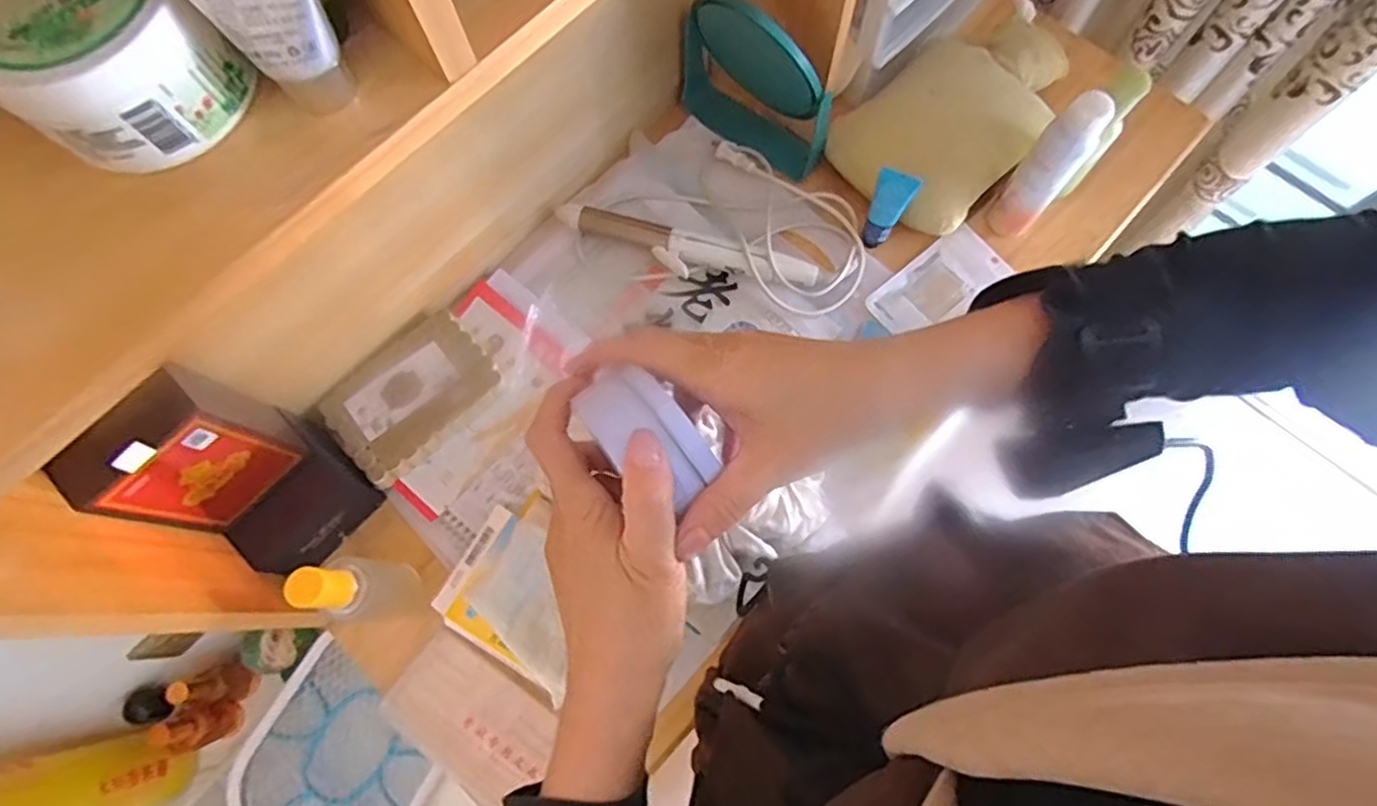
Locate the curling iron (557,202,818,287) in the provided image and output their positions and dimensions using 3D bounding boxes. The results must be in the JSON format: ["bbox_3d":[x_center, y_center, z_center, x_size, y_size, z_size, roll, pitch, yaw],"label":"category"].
[{"bbox_3d":[-0.006,-0.151,0.696,0.265,0.027,0.041,17,75,6],"label":"curling iron"}]

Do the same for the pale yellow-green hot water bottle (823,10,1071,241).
[{"bbox_3d":[0.282,-0.297,0.707,0.253,0.070,0.153,-40,77,-10],"label":"pale yellow-green hot water bottle"}]

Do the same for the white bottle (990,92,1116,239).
[{"bbox_3d":[0.325,-0.210,0.631,0.043,0.180,0.035,40,79,12],"label":"white bottle"}]

